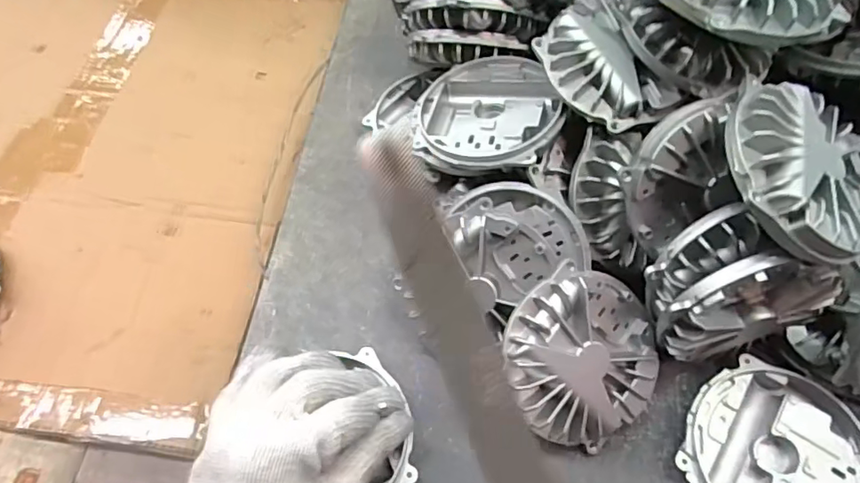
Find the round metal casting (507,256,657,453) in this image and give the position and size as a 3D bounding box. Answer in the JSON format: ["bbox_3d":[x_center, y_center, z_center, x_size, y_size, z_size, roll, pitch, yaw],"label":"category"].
[{"bbox_3d":[0.100,0.074,0.362,0.108,0.028,0.099,2,83,-17],"label":"round metal casting"}]

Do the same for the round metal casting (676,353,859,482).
[{"bbox_3d":[0.218,0.135,0.360,0.107,0.021,0.106,-1,61,2],"label":"round metal casting"}]

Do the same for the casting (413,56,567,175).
[{"bbox_3d":[0.046,-0.093,0.430,0.111,0.029,0.111,0,55,17],"label":"casting"}]

